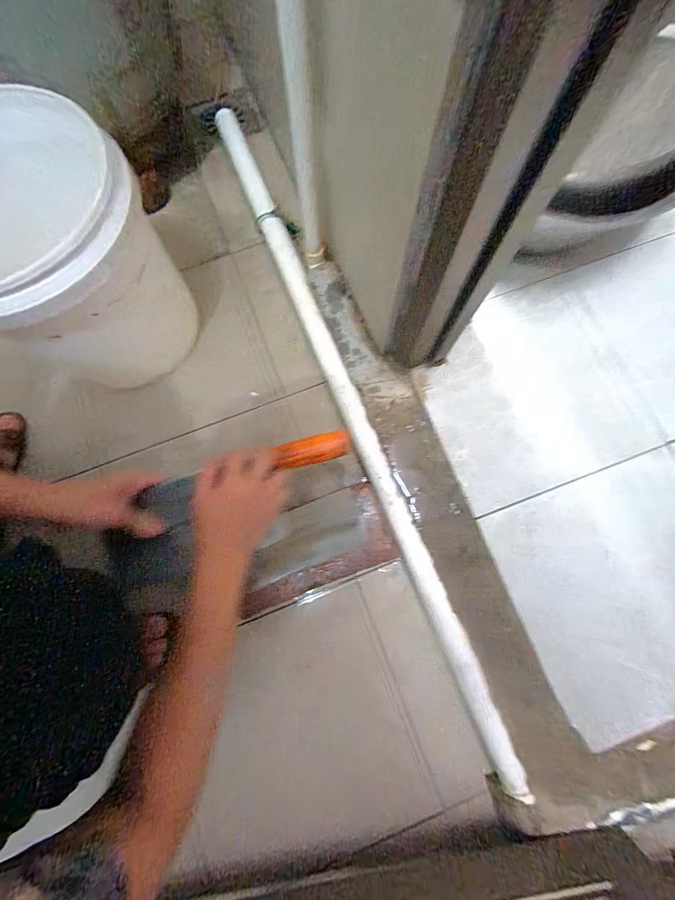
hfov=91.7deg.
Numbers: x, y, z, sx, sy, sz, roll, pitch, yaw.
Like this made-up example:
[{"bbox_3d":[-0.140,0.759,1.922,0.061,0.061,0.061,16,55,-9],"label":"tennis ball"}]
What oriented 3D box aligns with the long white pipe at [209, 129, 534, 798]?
[{"bbox_3d":[0.005,-0.095,0.500,0.036,0.030,1.078,-22,79,-3],"label":"long white pipe"}]

